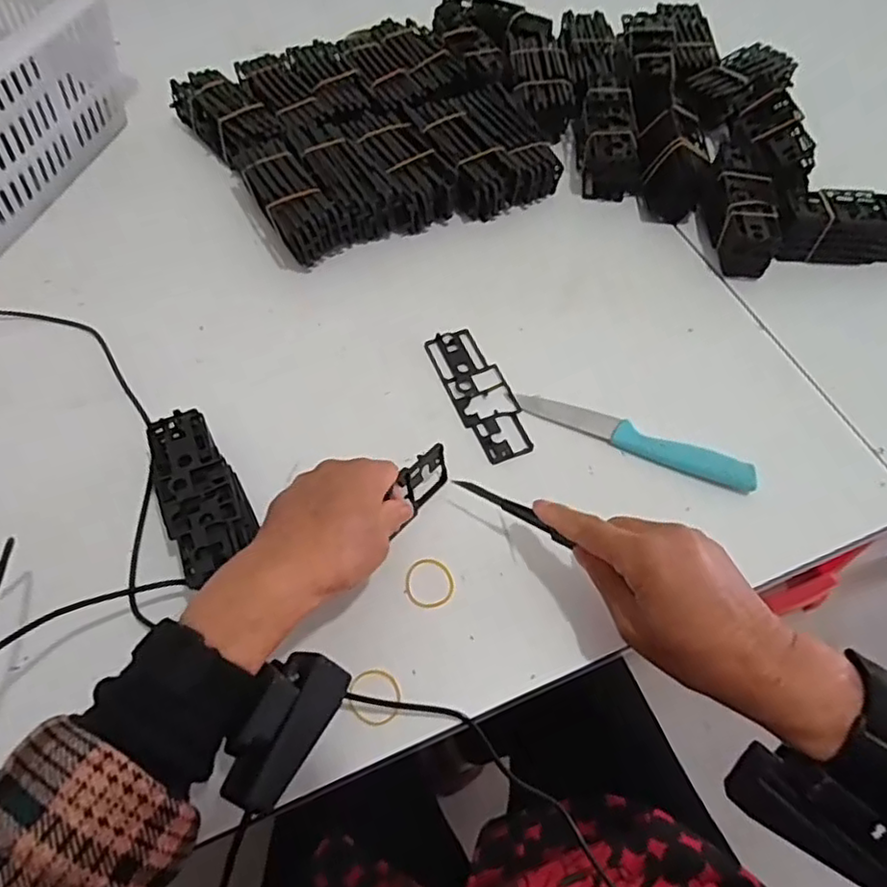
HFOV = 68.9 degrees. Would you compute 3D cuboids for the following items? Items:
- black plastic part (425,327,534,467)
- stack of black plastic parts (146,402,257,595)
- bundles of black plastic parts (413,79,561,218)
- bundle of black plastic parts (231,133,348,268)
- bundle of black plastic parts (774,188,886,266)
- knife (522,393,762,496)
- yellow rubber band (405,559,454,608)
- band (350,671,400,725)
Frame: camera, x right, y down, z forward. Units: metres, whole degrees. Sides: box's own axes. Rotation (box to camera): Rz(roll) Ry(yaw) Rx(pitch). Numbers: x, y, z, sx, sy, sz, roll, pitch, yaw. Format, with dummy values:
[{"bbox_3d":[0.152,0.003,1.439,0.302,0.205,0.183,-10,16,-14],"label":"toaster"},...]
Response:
[{"bbox_3d":[0.028,-0.039,0.489,0.044,0.004,0.120,-19,61,-13],"label":"black plastic part"},{"bbox_3d":[-0.157,0.035,0.423,0.048,0.035,0.118,-25,63,-15],"label":"stack of black plastic parts"},{"bbox_3d":[0.038,-0.271,0.604,0.104,0.044,0.123,-20,61,-13],"label":"bundles of black plastic parts"},{"bbox_3d":[-0.138,-0.213,0.568,0.054,0.046,0.135,-28,63,-17],"label":"bundle of black plastic parts"},{"bbox_3d":[0.350,-0.189,0.565,0.132,0.046,0.055,0,59,-1],"label":"bundle of black plastic parts"},{"bbox_3d":[0.138,-0.004,0.469,0.171,0.009,0.022,23,61,12],"label":"knife"},{"bbox_3d":[-0.009,0.089,0.413,0.031,0.004,0.032,1,59,-1],"label":"yellow rubber band"},{"bbox_3d":[-0.040,0.148,0.378,0.029,0.004,0.031,5,53,-6],"label":"band"}]

